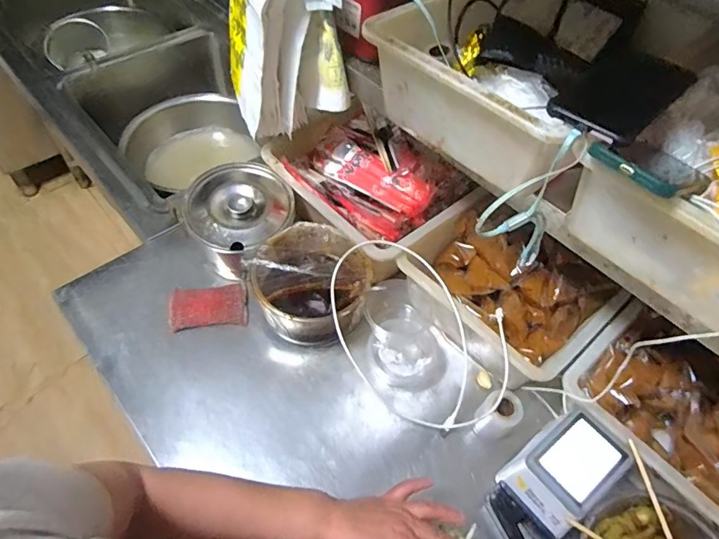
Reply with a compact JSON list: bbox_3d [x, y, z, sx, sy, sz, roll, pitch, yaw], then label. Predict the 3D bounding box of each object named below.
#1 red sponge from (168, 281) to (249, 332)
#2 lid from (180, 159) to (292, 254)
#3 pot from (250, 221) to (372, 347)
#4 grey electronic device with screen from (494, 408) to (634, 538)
[{"bbox_3d":[-0.243,0.060,0.786,0.120,0.013,0.072,-5,54,-8],"label":"red sponge"},{"bbox_3d":[-0.198,-0.107,0.803,0.165,0.045,0.178,2,53,-3],"label":"lid"},{"bbox_3d":[-0.078,0.030,0.773,0.181,0.116,0.176,1,53,-4],"label":"pot"},{"bbox_3d":[0.255,0.253,0.611,0.118,0.093,0.100,-33,62,-25],"label":"grey electronic device with screen"}]

